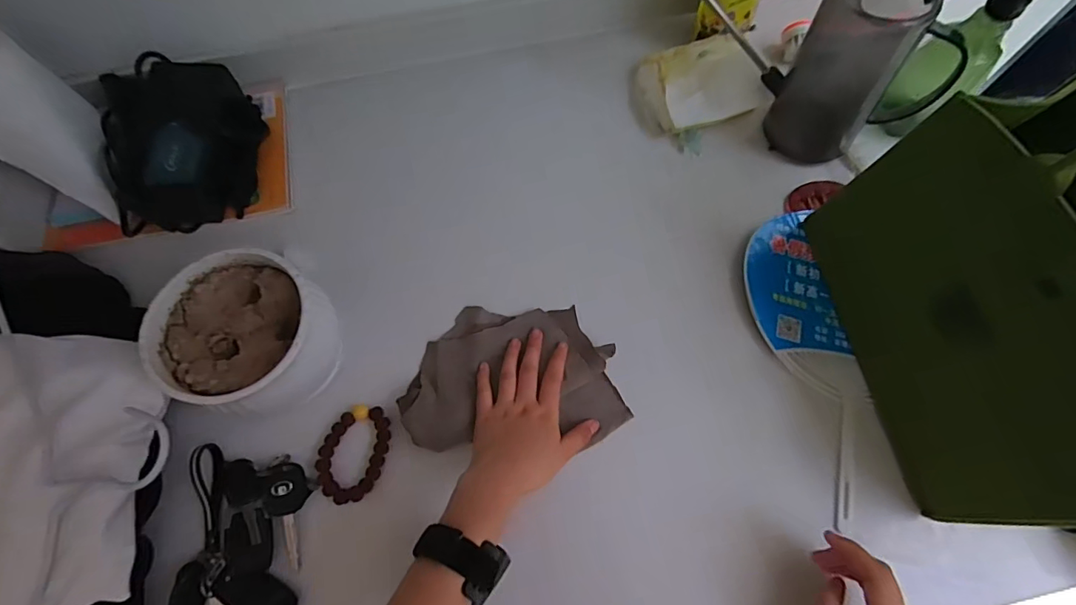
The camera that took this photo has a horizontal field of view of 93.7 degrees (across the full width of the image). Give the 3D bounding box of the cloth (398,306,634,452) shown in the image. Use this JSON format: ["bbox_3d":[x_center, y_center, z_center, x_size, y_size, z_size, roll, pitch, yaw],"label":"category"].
[{"bbox_3d":[-0.023,0.066,0.483,0.202,0.020,0.131,-2,68,0],"label":"cloth"}]

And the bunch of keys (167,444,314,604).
[{"bbox_3d":[-0.260,0.246,0.420,0.100,0.029,0.225,4,69,3],"label":"bunch of keys"}]

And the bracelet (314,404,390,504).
[{"bbox_3d":[-0.170,0.138,0.465,0.059,0.008,0.086,9,69,4],"label":"bracelet"}]

